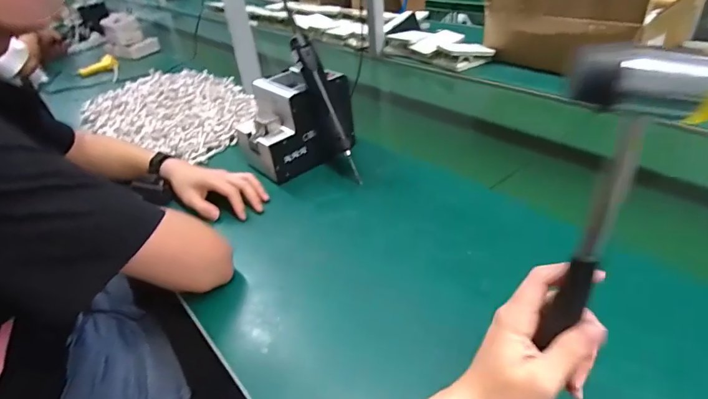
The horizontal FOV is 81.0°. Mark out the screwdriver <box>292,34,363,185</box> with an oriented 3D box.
[{"bbox_3d":[-0.043,-0.148,0.695,0.031,0.253,0.031,-27,8,-26],"label":"screwdriver"}]

